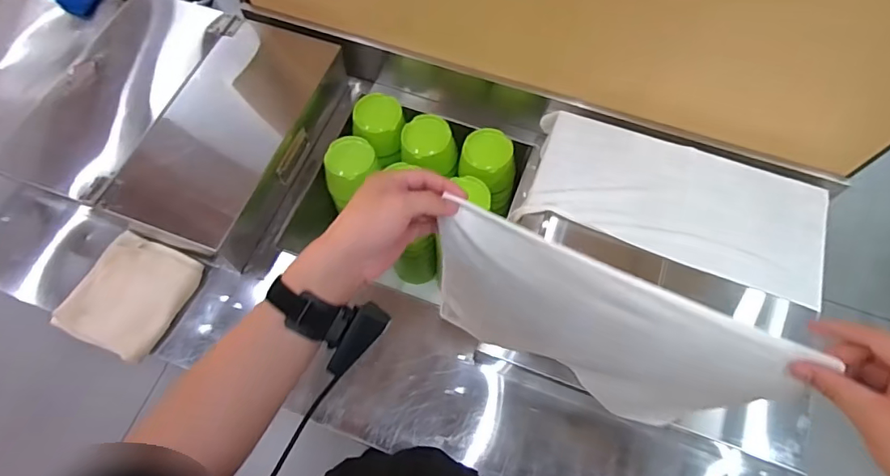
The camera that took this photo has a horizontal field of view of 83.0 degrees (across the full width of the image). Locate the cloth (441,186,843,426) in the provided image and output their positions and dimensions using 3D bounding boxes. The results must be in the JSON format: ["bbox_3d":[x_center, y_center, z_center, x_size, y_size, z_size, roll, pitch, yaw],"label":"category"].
[{"bbox_3d":[0.144,0.102,0.554,0.321,0.252,0.054,26,69,11],"label":"cloth"}]

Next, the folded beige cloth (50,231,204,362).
[{"bbox_3d":[-0.499,0.091,0.796,0.158,0.027,0.178,22,68,10],"label":"folded beige cloth"}]

